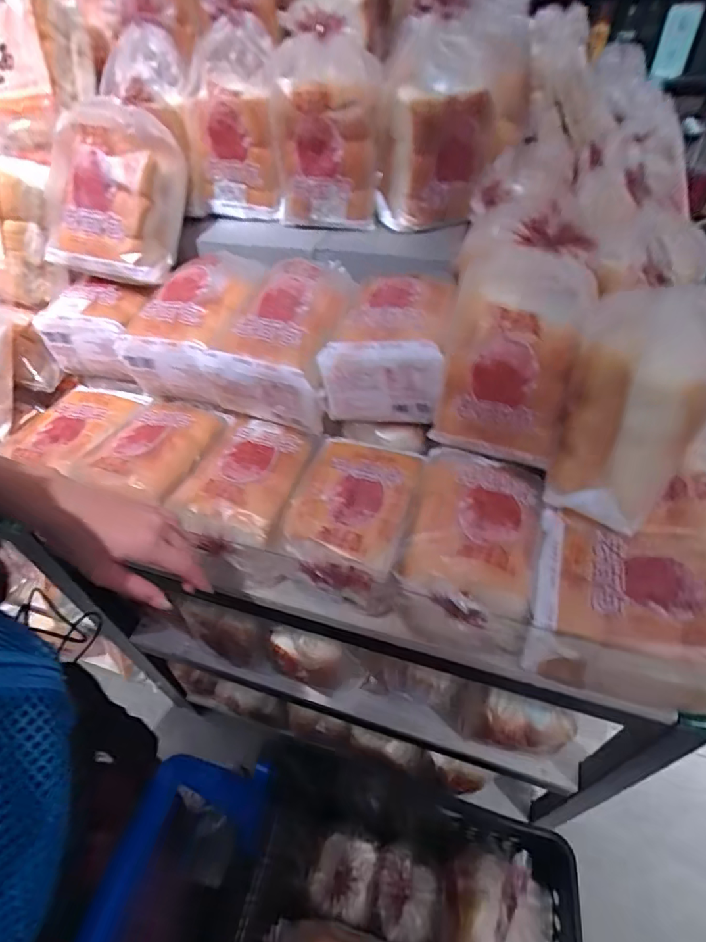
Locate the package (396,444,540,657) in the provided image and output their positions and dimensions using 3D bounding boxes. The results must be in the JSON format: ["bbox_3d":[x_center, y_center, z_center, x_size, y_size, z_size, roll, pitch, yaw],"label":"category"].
[{"bbox_3d":[0.132,0.082,0.539,0.129,0.116,0.192,11,50,15],"label":"package"}]

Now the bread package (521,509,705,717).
[{"bbox_3d":[0.287,0.139,0.478,0.205,0.112,0.138,13,50,16],"label":"bread package"}]

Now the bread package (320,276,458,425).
[{"bbox_3d":[0.048,-0.156,0.606,0.138,0.122,0.155,8,49,12],"label":"bread package"}]

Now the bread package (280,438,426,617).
[{"bbox_3d":[0.004,0.063,0.578,0.130,0.095,0.182,10,49,13],"label":"bread package"}]

